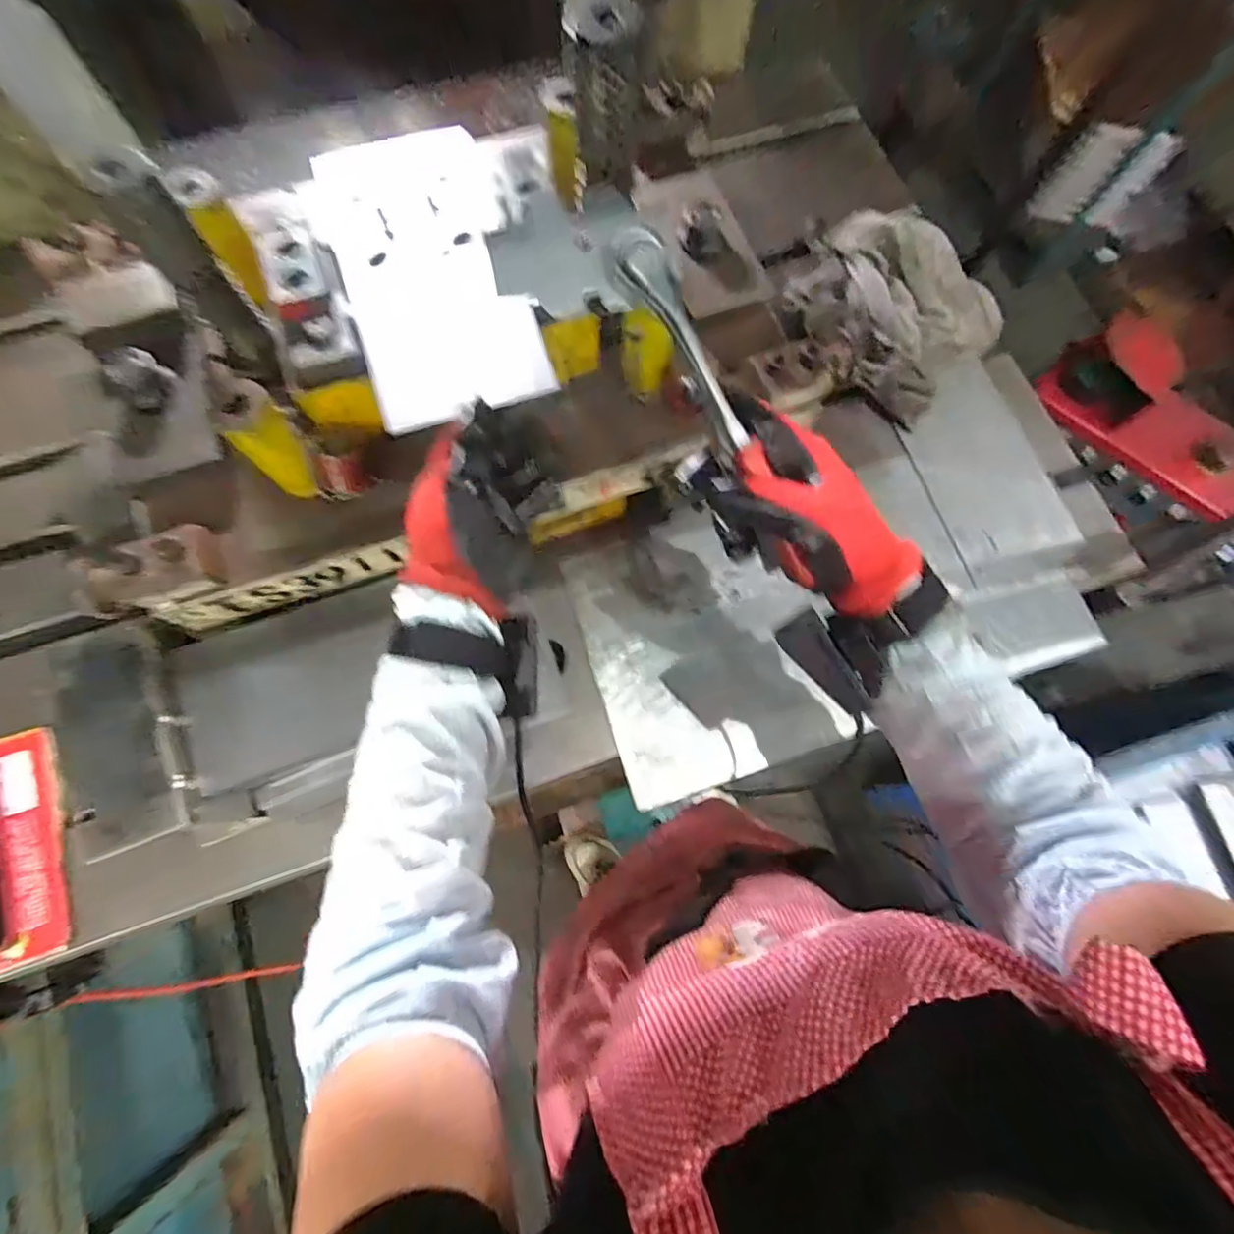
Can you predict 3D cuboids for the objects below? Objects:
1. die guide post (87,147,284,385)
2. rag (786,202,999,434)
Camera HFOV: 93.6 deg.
[{"bbox_3d":[-0.282,-0.227,0.395,0.034,0.151,0.032,-23,75,-7],"label":"die guide post"},{"bbox_3d":[0.303,-0.351,0.644,0.222,0.073,0.189,42,77,11],"label":"rag"}]

